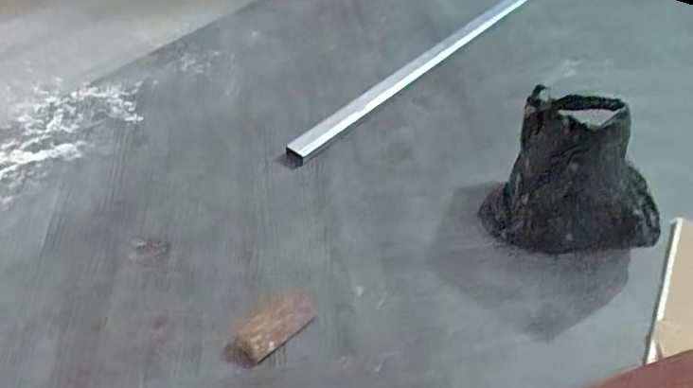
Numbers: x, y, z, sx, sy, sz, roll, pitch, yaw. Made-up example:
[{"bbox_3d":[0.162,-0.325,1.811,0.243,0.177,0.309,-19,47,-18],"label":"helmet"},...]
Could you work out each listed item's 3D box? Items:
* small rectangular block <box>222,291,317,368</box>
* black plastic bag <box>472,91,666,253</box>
[{"bbox_3d":[-0.093,0.168,0.699,0.051,0.021,0.124,36,53,28],"label":"small rectangular block"},{"bbox_3d":[0.334,-0.023,0.800,0.234,0.194,0.199,27,49,22],"label":"black plastic bag"}]

